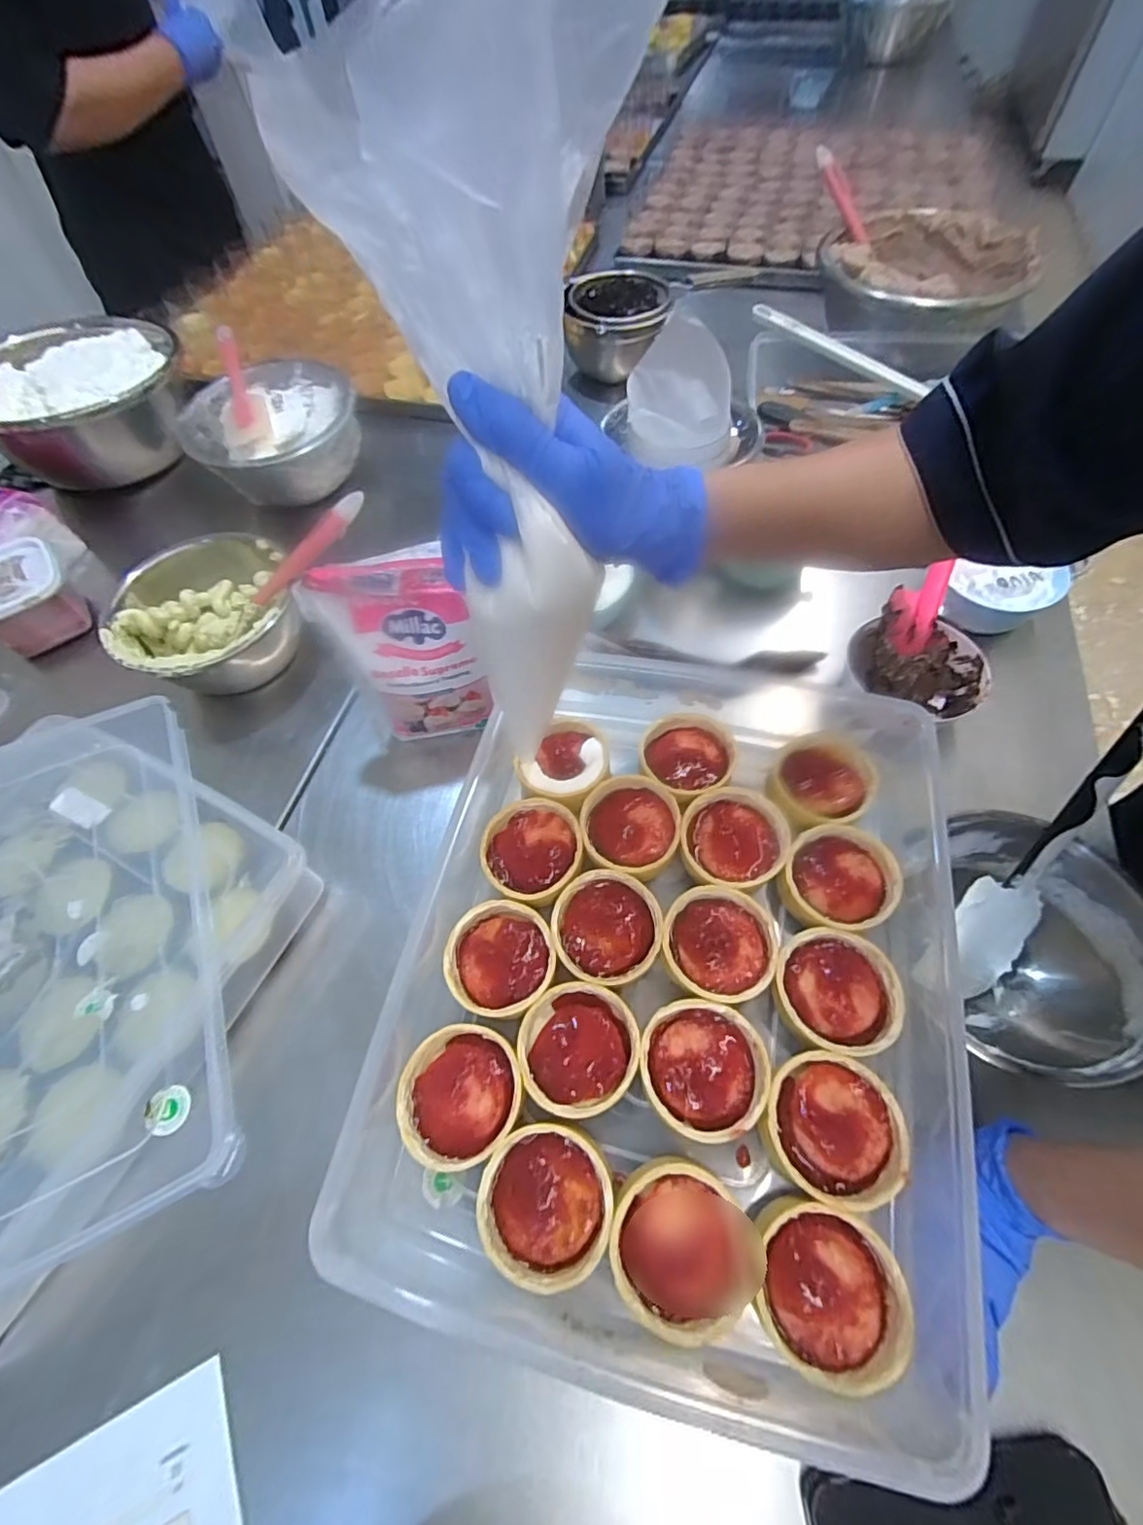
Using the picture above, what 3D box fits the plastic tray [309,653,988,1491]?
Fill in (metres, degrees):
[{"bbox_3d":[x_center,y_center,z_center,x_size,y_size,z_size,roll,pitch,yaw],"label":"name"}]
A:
[{"bbox_3d":[0.061,0.107,0.338,0.309,0.067,0.370,10,64,7],"label":"plastic tray"}]

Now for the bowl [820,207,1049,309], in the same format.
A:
[{"bbox_3d":[0.469,-0.650,0.772,0.252,0.079,0.235,-1,60,2],"label":"bowl"}]

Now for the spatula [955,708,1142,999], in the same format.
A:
[{"bbox_3d":[0.328,0.054,0.390,0.047,0.014,0.231,32,100,17],"label":"spatula"}]

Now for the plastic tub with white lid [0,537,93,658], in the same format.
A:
[{"bbox_3d":[-0.575,-0.171,0.602,0.096,0.070,0.109,38,68,21],"label":"plastic tub with white lid"}]

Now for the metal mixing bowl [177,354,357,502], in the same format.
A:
[{"bbox_3d":[-0.346,-0.388,0.679,0.192,0.083,0.174,-29,63,-13],"label":"metal mixing bowl"}]

